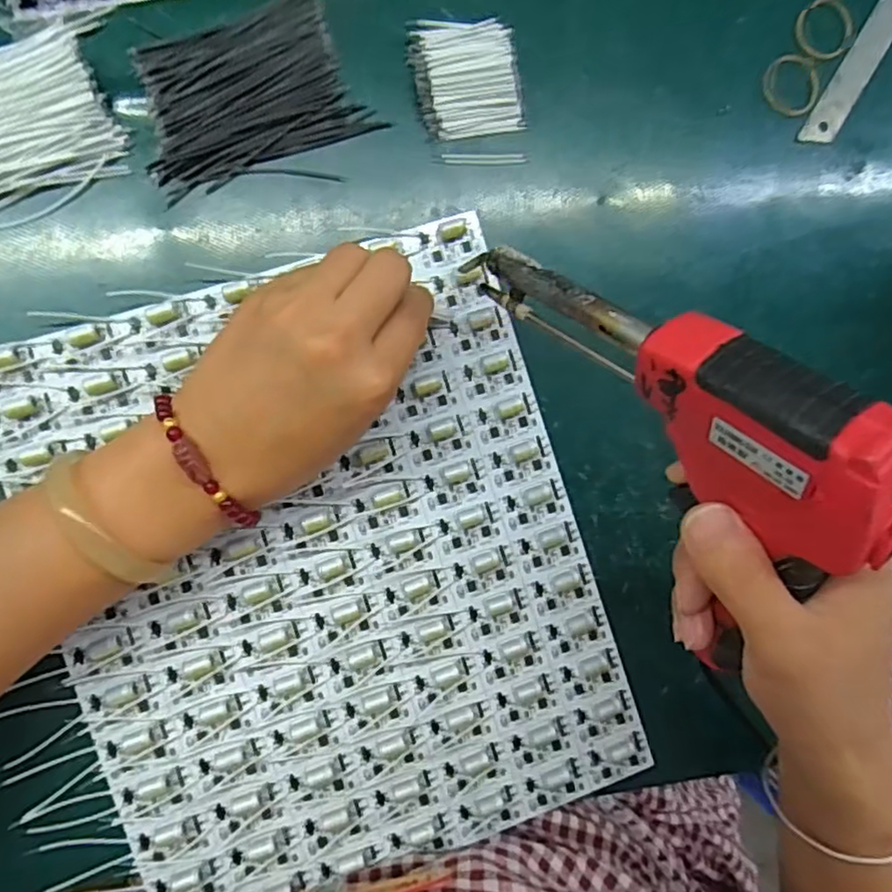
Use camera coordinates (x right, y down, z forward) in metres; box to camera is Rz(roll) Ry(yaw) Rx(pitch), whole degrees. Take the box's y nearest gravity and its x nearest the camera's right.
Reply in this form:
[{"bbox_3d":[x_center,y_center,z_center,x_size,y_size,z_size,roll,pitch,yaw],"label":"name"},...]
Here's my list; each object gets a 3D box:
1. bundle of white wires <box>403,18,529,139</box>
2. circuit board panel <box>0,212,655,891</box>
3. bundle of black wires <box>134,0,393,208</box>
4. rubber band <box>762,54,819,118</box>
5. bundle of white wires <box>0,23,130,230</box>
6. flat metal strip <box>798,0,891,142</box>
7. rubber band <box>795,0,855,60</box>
[{"bbox_3d":[0.010,-0.178,0.313,0.051,0.010,0.055,-11,96,-6],"label":"bundle of white wires"},{"bbox_3d":[-0.054,0.061,0.310,0.241,0.013,0.285,-18,94,-7],"label":"circuit board panel"},{"bbox_3d":[-0.088,-0.160,0.299,0.100,0.011,0.072,-16,97,-6],"label":"bundle of black wires"},{"bbox_3d":[0.180,-0.187,0.340,0.030,0.005,0.028,0,102,1],"label":"rubber band"},{"bbox_3d":[-0.196,-0.138,0.286,0.094,0.011,0.073,-18,97,-5],"label":"bundle of white wires"},{"bbox_3d":[0.218,-0.200,0.343,0.018,0.004,0.094,32,91,-9],"label":"flat metal strip"},{"bbox_3d":[0.197,-0.218,0.341,0.035,0.005,0.030,-20,97,-5],"label":"rubber band"}]

